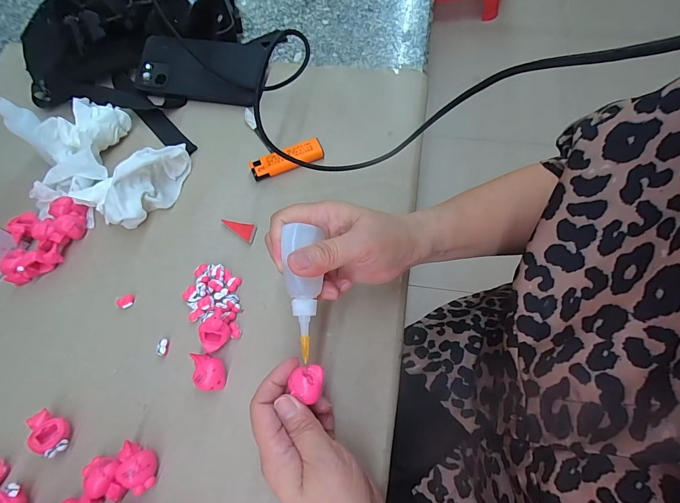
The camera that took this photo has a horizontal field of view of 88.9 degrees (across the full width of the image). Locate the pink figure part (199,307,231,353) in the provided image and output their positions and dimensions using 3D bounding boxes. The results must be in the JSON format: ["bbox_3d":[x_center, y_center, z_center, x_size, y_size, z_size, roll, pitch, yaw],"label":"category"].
[{"bbox_3d":[-0.108,0.066,0.298,0.021,0.026,0.037,14,66,10],"label":"pink figure part"}]

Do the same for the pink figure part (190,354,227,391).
[{"bbox_3d":[-0.108,0.099,0.289,0.023,0.020,0.030,-13,64,-3],"label":"pink figure part"}]

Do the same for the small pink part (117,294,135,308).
[{"bbox_3d":[-0.203,0.047,0.327,0.015,0.004,0.013,-28,66,-10],"label":"small pink part"}]

